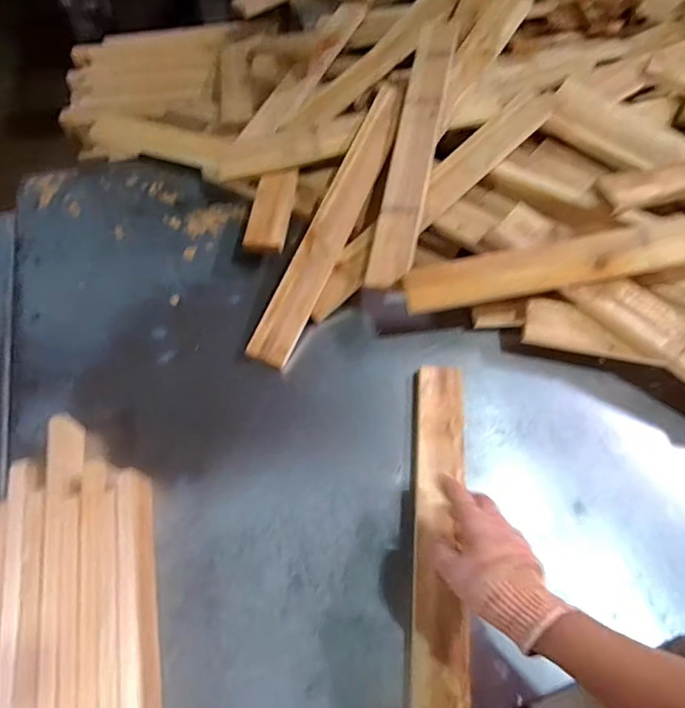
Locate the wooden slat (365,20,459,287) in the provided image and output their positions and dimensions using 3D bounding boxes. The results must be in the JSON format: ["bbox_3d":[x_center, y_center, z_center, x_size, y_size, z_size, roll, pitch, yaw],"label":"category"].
[{"bbox_3d":[0.115,-0.332,0.740,0.072,0.025,0.491,12,75,5],"label":"wooden slat"}]

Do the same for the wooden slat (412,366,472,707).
[{"bbox_3d":[0.117,0.228,0.549,0.058,0.027,0.480,6,60,2],"label":"wooden slat"}]

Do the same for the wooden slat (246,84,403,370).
[{"bbox_3d":[-0.009,-0.214,0.731,0.066,0.026,0.506,22,76,11],"label":"wooden slat"}]

